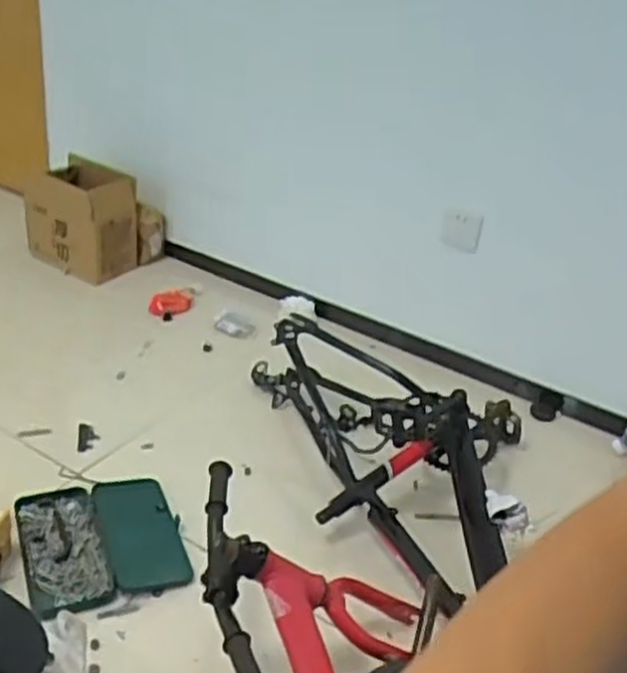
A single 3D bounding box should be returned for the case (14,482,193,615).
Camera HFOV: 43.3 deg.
[{"bbox_3d":[-0.339,0.331,1.276,0.244,0.034,0.253,-9,34,-24],"label":"case"}]

